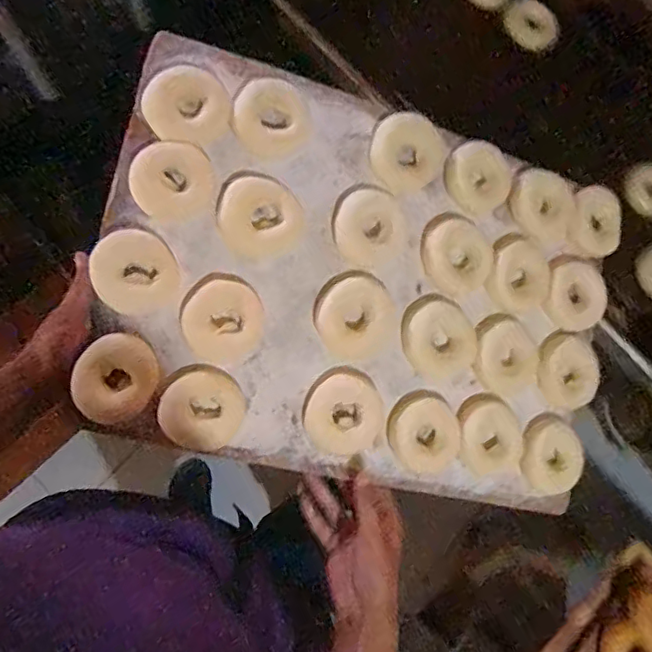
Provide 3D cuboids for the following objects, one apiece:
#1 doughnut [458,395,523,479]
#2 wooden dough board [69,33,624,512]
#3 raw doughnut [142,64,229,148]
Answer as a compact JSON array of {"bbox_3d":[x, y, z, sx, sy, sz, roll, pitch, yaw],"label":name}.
[{"bbox_3d":[0.191,0.131,0.678,0.085,0.023,0.091,4,85,-19],"label":"doughnut"},{"bbox_3d":[0.059,-0.038,0.642,0.581,0.021,0.411,14,83,-15],"label":"wooden dough board"},{"bbox_3d":[-0.144,-0.229,0.590,0.081,0.020,0.080,-1,94,-17],"label":"raw doughnut"}]

